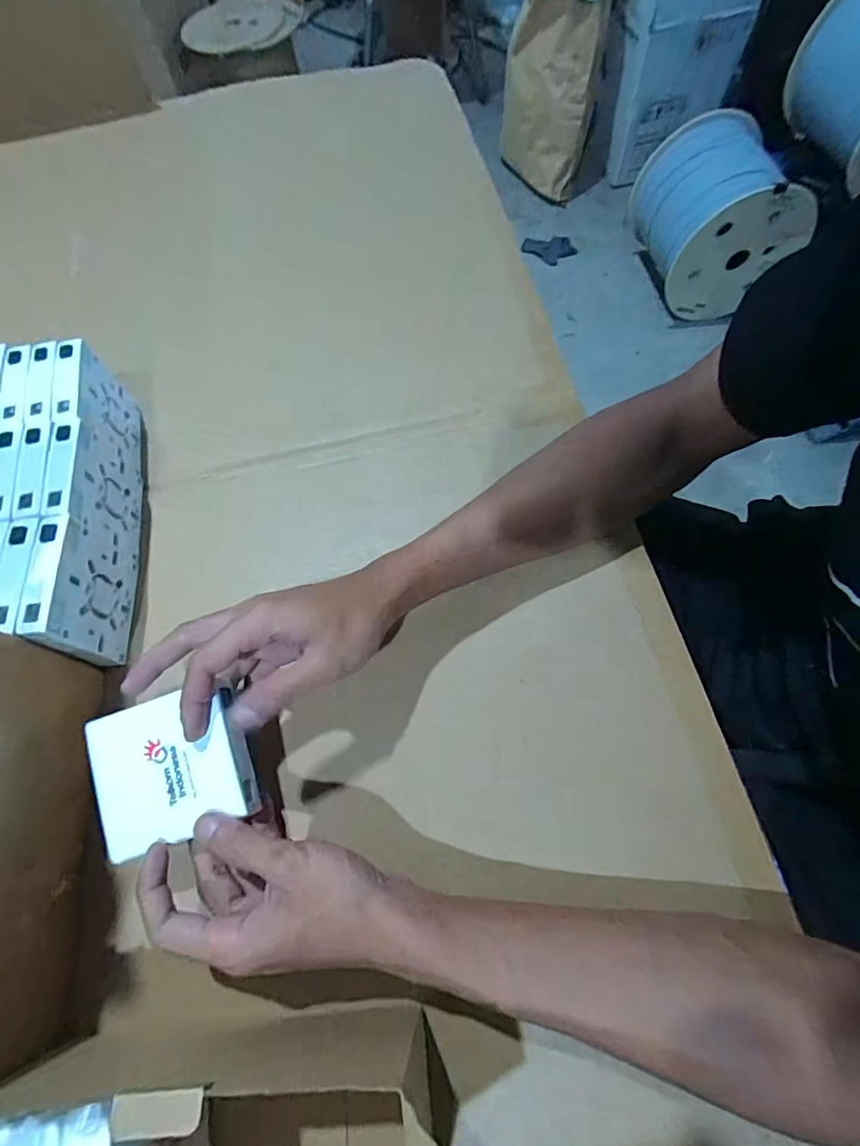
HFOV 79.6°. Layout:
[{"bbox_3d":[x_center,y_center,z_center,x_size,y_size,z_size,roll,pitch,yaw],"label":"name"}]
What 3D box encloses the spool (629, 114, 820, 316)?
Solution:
[{"bbox_3d":[0.753,-0.971,1.388,0.334,0.305,0.420,-15,67,-4],"label":"spool"}]

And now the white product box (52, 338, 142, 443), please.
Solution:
[{"bbox_3d":[-0.287,-0.140,0.448,0.022,0.082,0.082,-12,66,-2],"label":"white product box"}]

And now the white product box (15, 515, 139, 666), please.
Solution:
[{"bbox_3d":[-0.254,0.016,0.379,0.022,0.082,0.089,-6,66,0],"label":"white product box"}]

